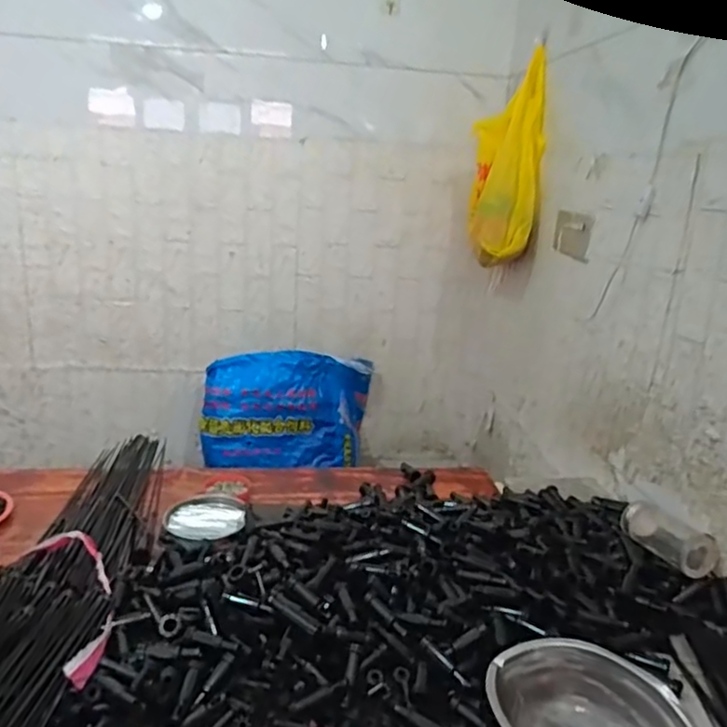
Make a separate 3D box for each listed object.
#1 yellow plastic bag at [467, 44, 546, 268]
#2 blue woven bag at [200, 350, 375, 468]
[{"bbox_3d":[0.370,-0.510,1.617,0.144,0.480,0.177,3,15,-1],"label":"yellow plastic bag"},{"bbox_3d":[-0.215,0.148,1.896,0.523,0.345,0.164,-2,15,-18],"label":"blue woven bag"}]

